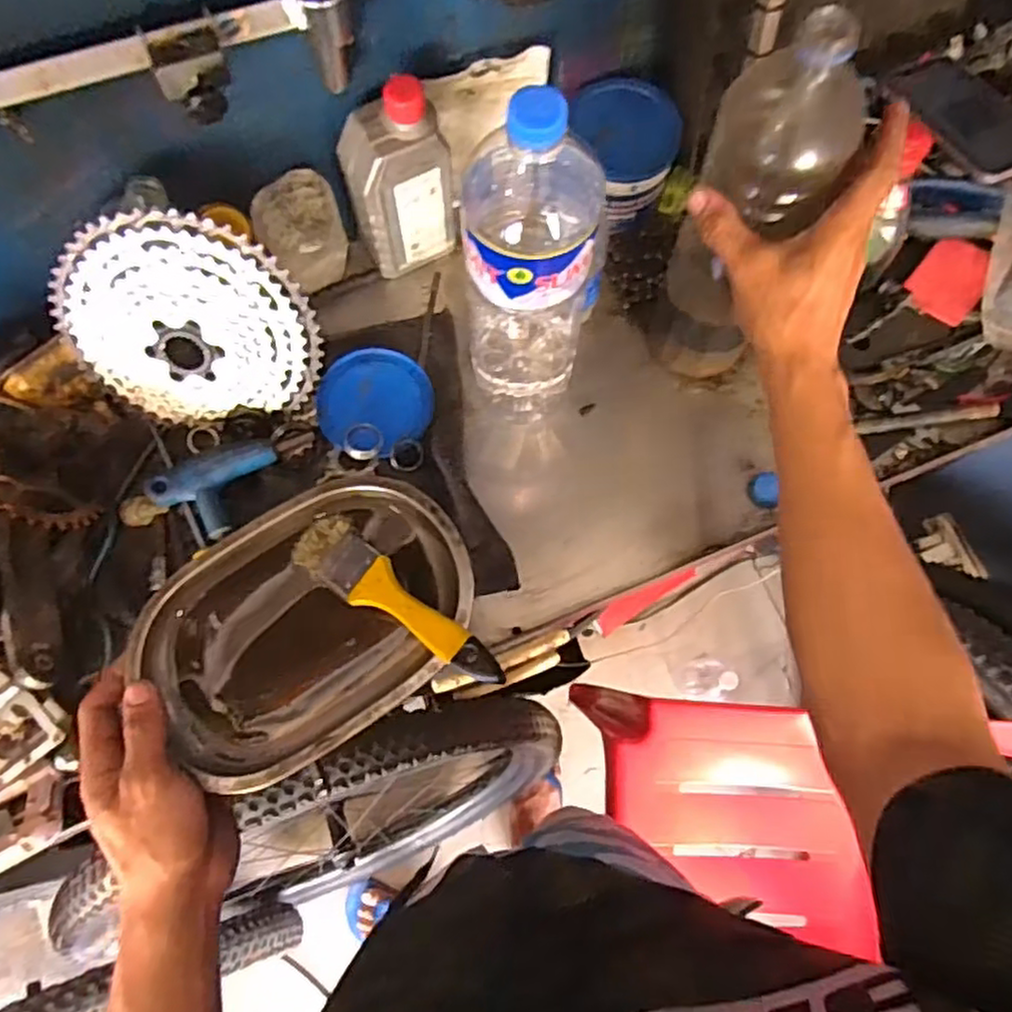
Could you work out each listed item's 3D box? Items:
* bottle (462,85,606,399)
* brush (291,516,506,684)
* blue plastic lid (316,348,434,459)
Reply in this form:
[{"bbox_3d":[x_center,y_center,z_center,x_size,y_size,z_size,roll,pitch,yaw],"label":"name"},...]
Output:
[{"bbox_3d":[0.018,-0.169,0.506,0.088,0.299,0.099,9,74,2],"label":"bottle"},{"bbox_3d":[-0.069,0.058,0.436,0.163,0.012,0.038,31,75,25],"label":"brush"},{"bbox_3d":[-0.118,-0.096,0.634,0.100,0.014,0.100,0,74,-1],"label":"blue plastic lid"}]

